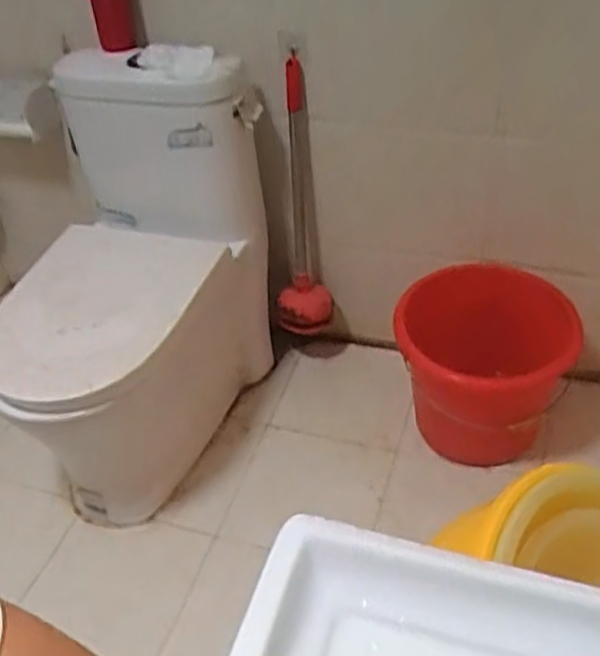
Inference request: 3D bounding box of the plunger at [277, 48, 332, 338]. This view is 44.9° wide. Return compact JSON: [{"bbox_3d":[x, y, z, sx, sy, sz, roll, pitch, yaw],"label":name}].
[{"bbox_3d":[-0.010,-0.278,1.623,0.130,0.680,0.161,-5,42,0],"label":"plunger"}]

